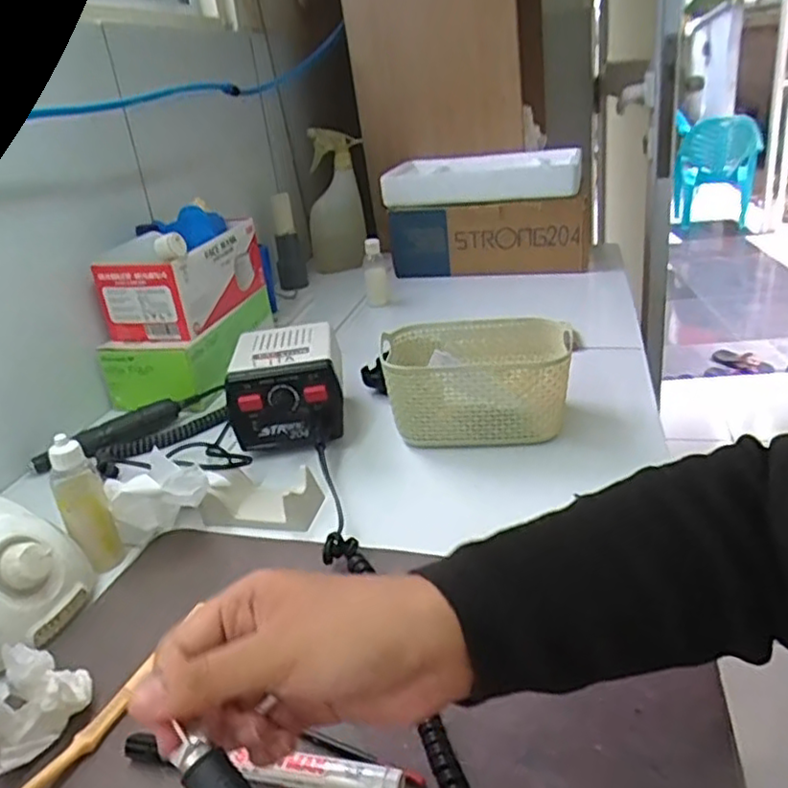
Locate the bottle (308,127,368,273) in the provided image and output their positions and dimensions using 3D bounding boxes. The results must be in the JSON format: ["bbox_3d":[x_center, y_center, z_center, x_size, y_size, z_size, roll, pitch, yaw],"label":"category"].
[{"bbox_3d":[-0.107,-0.344,1.202,0.103,0.237,0.071,-8,25,-2],"label":"bottle"}]

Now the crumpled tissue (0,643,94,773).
[{"bbox_3d":[-0.195,0.164,0.363,0.033,0.052,0.056,15,33,36],"label":"crumpled tissue"}]

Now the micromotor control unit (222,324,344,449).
[{"bbox_3d":[-0.100,-0.009,0.661,0.106,0.085,0.125,-7,26,-1],"label":"micromotor control unit"}]

